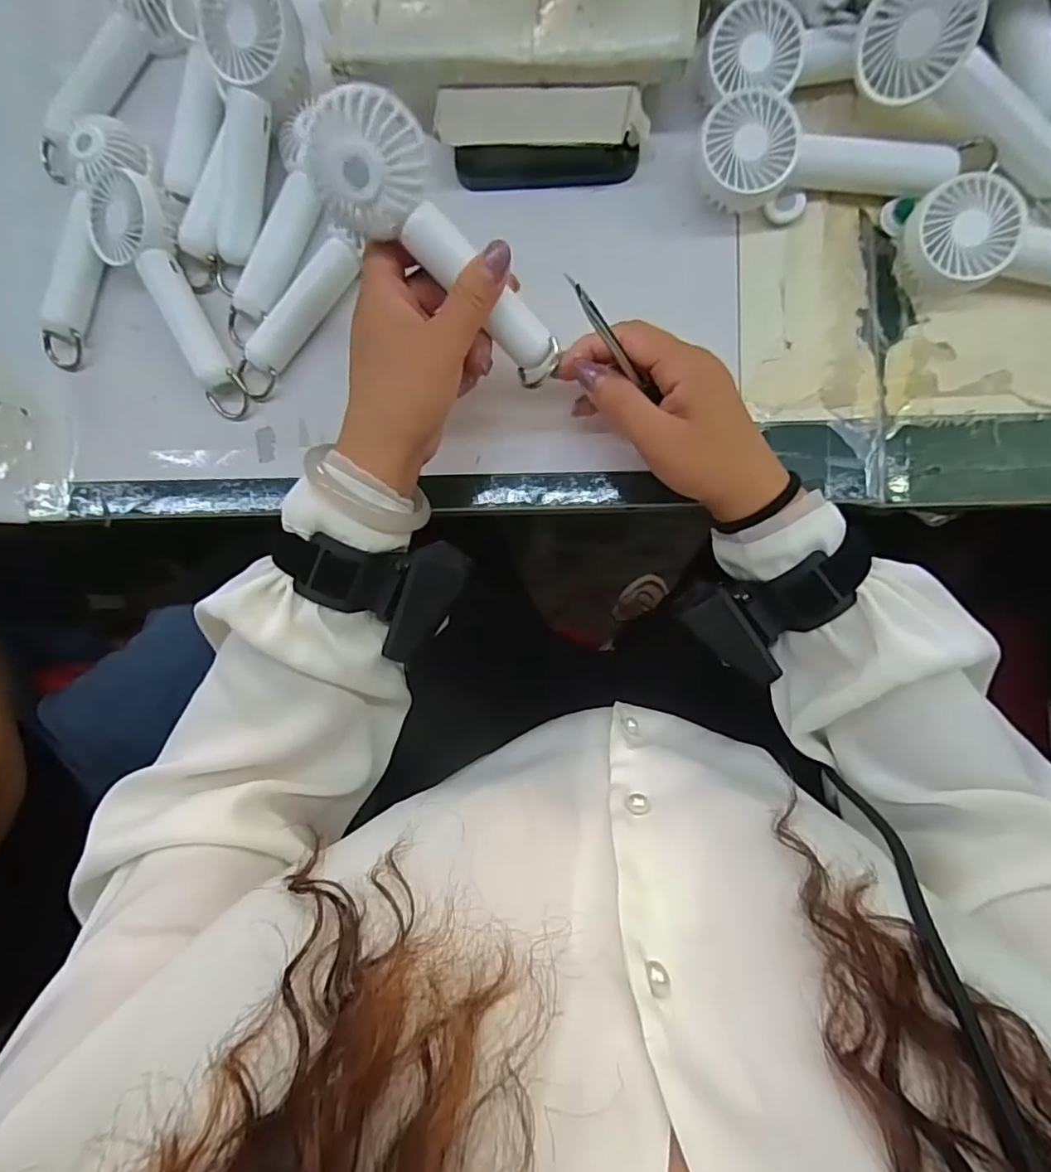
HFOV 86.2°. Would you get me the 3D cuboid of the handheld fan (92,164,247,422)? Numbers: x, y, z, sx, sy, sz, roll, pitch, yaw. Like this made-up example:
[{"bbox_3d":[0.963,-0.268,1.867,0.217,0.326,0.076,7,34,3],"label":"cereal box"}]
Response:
[{"bbox_3d":[-0.227,-0.190,0.362,0.052,0.045,0.160,-33,84,3],"label":"handheld fan"}]

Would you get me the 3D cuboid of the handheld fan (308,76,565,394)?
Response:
[{"bbox_3d":[-0.037,-0.166,0.281,0.149,0.025,0.051,39,91,-31],"label":"handheld fan"}]

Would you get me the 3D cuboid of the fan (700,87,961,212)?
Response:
[{"bbox_3d":[0.169,-0.252,0.331,0.133,0.039,0.057,-4,86,5],"label":"fan"}]

